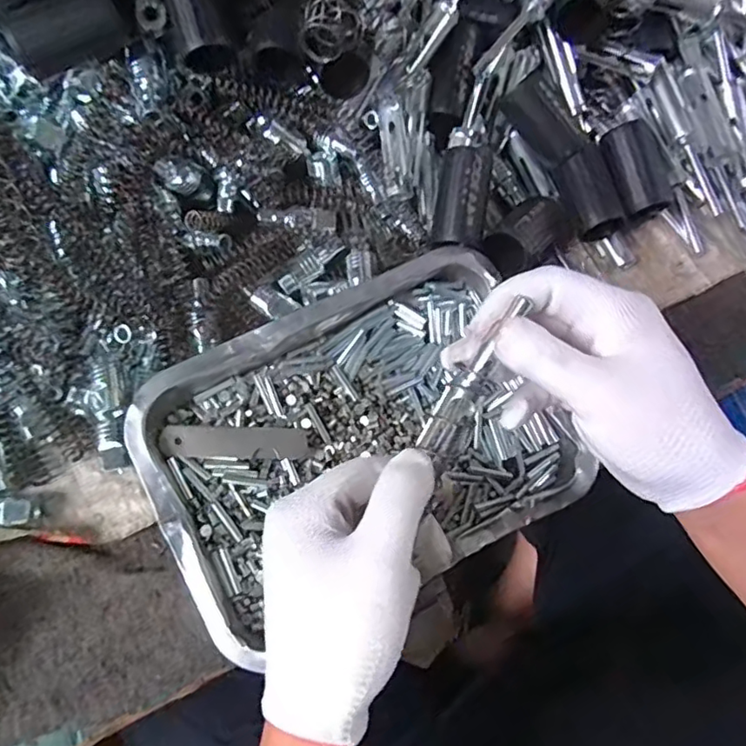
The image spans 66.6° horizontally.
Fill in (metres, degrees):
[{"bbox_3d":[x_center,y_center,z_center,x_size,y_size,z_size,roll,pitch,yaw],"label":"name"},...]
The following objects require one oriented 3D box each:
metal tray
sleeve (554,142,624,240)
[{"bbox_3d":[-0.008,0.041,0.351,0.246,0.031,0.175,-25,76,-9],"label":"metal tray"},{"bbox_3d":[0.151,-0.124,0.397,0.028,0.028,0.056,-19,75,-7],"label":"sleeve"}]

